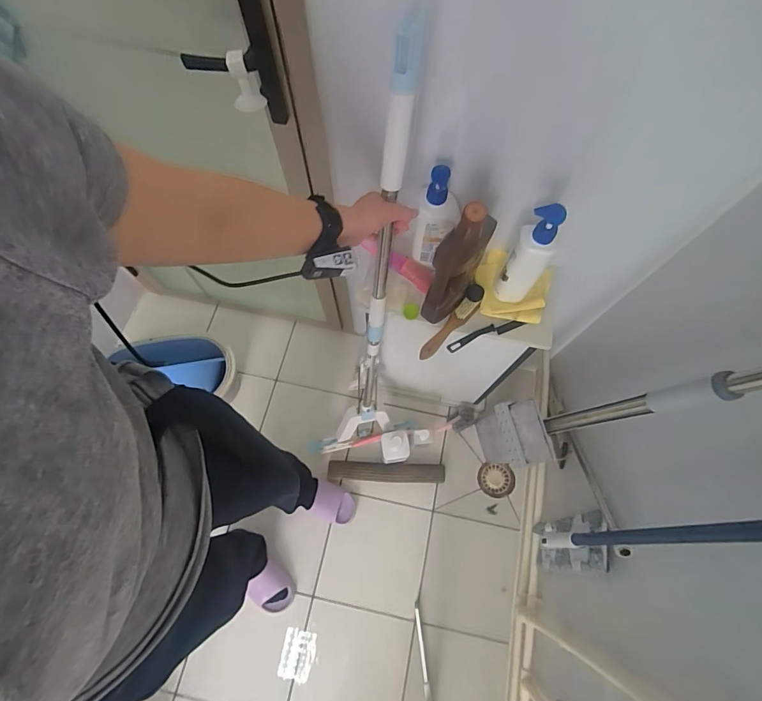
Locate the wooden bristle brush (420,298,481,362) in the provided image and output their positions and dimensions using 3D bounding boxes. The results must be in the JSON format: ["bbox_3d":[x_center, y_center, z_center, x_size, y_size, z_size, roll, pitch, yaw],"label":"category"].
[{"bbox_3d":[0.134,-0.042,0.800,0.034,0.032,0.156,42,74,15],"label":"wooden bristle brush"}]

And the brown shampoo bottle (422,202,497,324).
[{"bbox_3d":[0.133,-0.144,0.702,0.060,0.266,0.113,32,72,12],"label":"brown shampoo bottle"}]

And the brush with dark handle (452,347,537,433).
[{"bbox_3d":[0.292,0.121,1.126,0.063,0.572,0.119,42,74,15],"label":"brush with dark handle"}]

